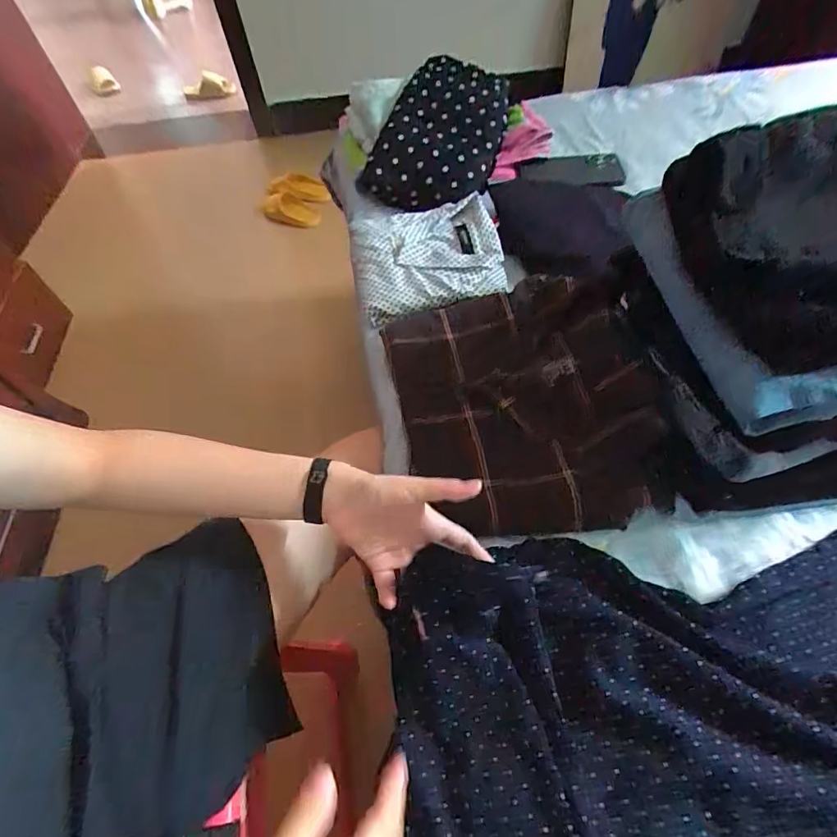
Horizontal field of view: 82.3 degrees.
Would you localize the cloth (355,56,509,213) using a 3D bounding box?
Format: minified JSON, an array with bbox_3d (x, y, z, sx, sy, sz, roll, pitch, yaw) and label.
[{"bbox_3d":[0.047,-0.460,0.780,0.192,0.109,0.277,24,61,19],"label":"cloth"}]

